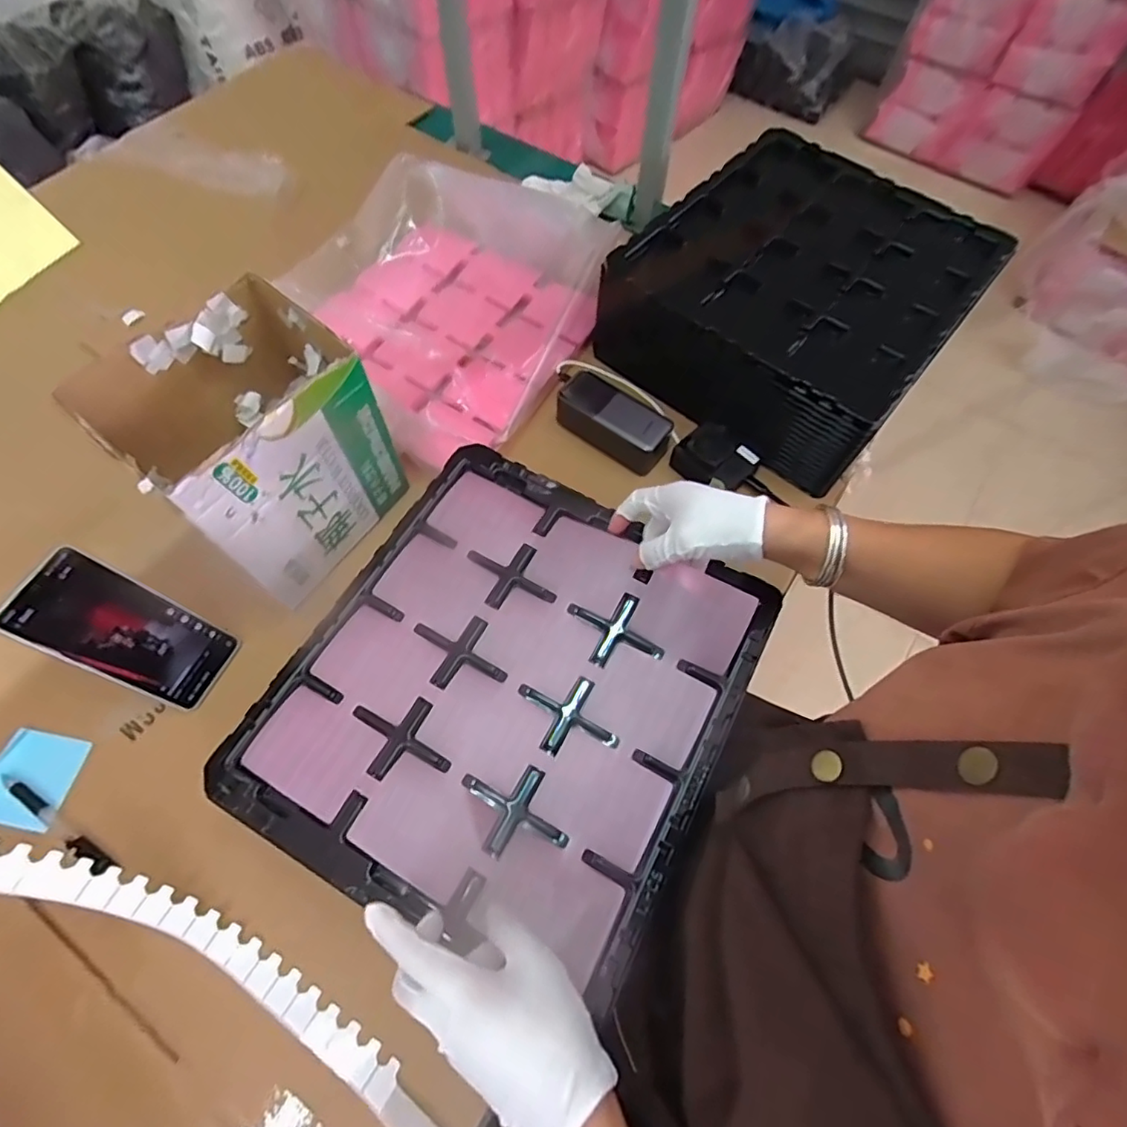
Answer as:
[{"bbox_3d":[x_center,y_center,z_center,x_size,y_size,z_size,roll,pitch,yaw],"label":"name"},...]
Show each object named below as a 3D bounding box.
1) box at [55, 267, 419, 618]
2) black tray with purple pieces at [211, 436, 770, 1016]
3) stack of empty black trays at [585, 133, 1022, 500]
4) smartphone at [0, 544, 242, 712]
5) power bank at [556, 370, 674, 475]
[{"bbox_3d":[-0.277,-0.105,0.539,0.156,0.193,0.191,34,67,13],"label":"box"},{"bbox_3d":[-0.040,0.096,0.469,0.335,0.034,0.363,27,66,10],"label":"black tray with purple pieces"},{"bbox_3d":[0.283,-0.327,0.711,0.346,0.115,0.413,36,68,14],"label":"stack of empty black trays"},{"bbox_3d":[-0.371,0.060,0.498,0.011,0.167,0.078,4,59,36],"label":"smartphone"},{"bbox_3d":[0.062,-0.166,0.670,0.131,0.052,0.064,35,68,13],"label":"power bank"}]

